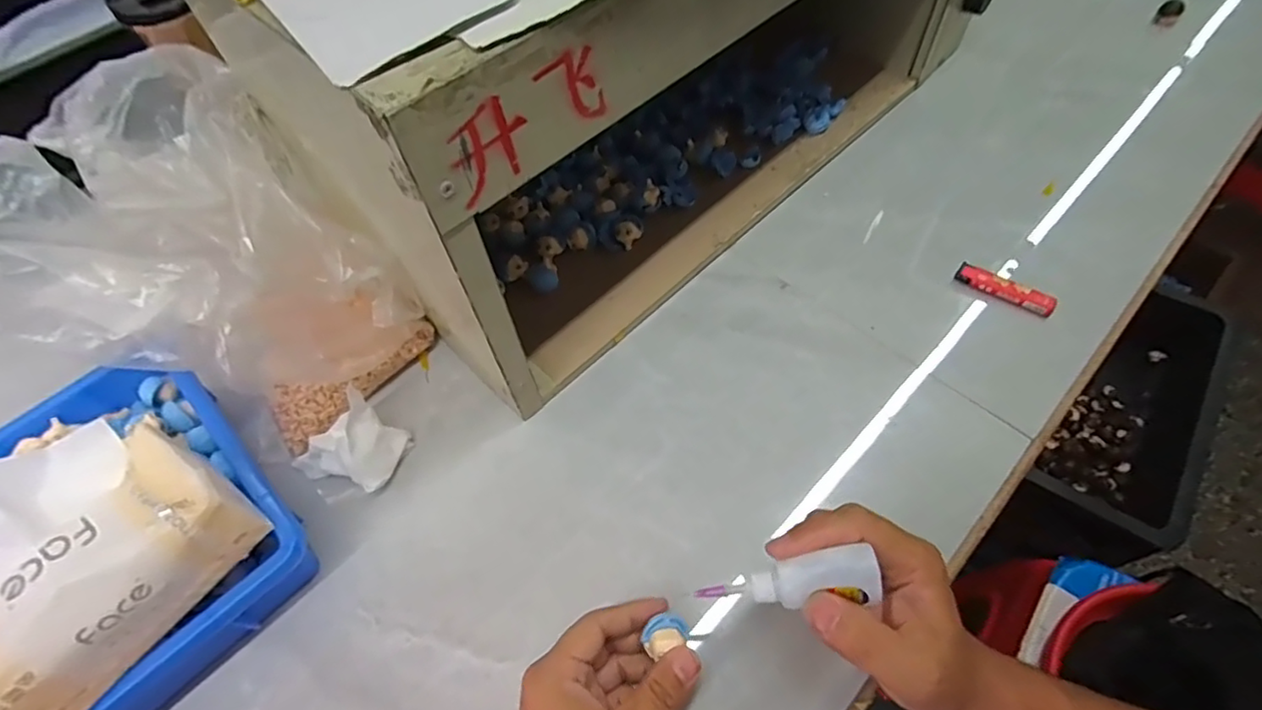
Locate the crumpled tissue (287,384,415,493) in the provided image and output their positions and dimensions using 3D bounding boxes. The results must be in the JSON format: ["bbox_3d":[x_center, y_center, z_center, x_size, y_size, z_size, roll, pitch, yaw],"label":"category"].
[{"bbox_3d":[-0.215,0.066,0.447,0.075,0.051,0.068,28,64,20],"label":"crumpled tissue"}]

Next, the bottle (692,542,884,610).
[{"bbox_3d":[0.080,0.118,0.304,0.089,0.018,0.024,-15,59,17],"label":"bottle"}]

